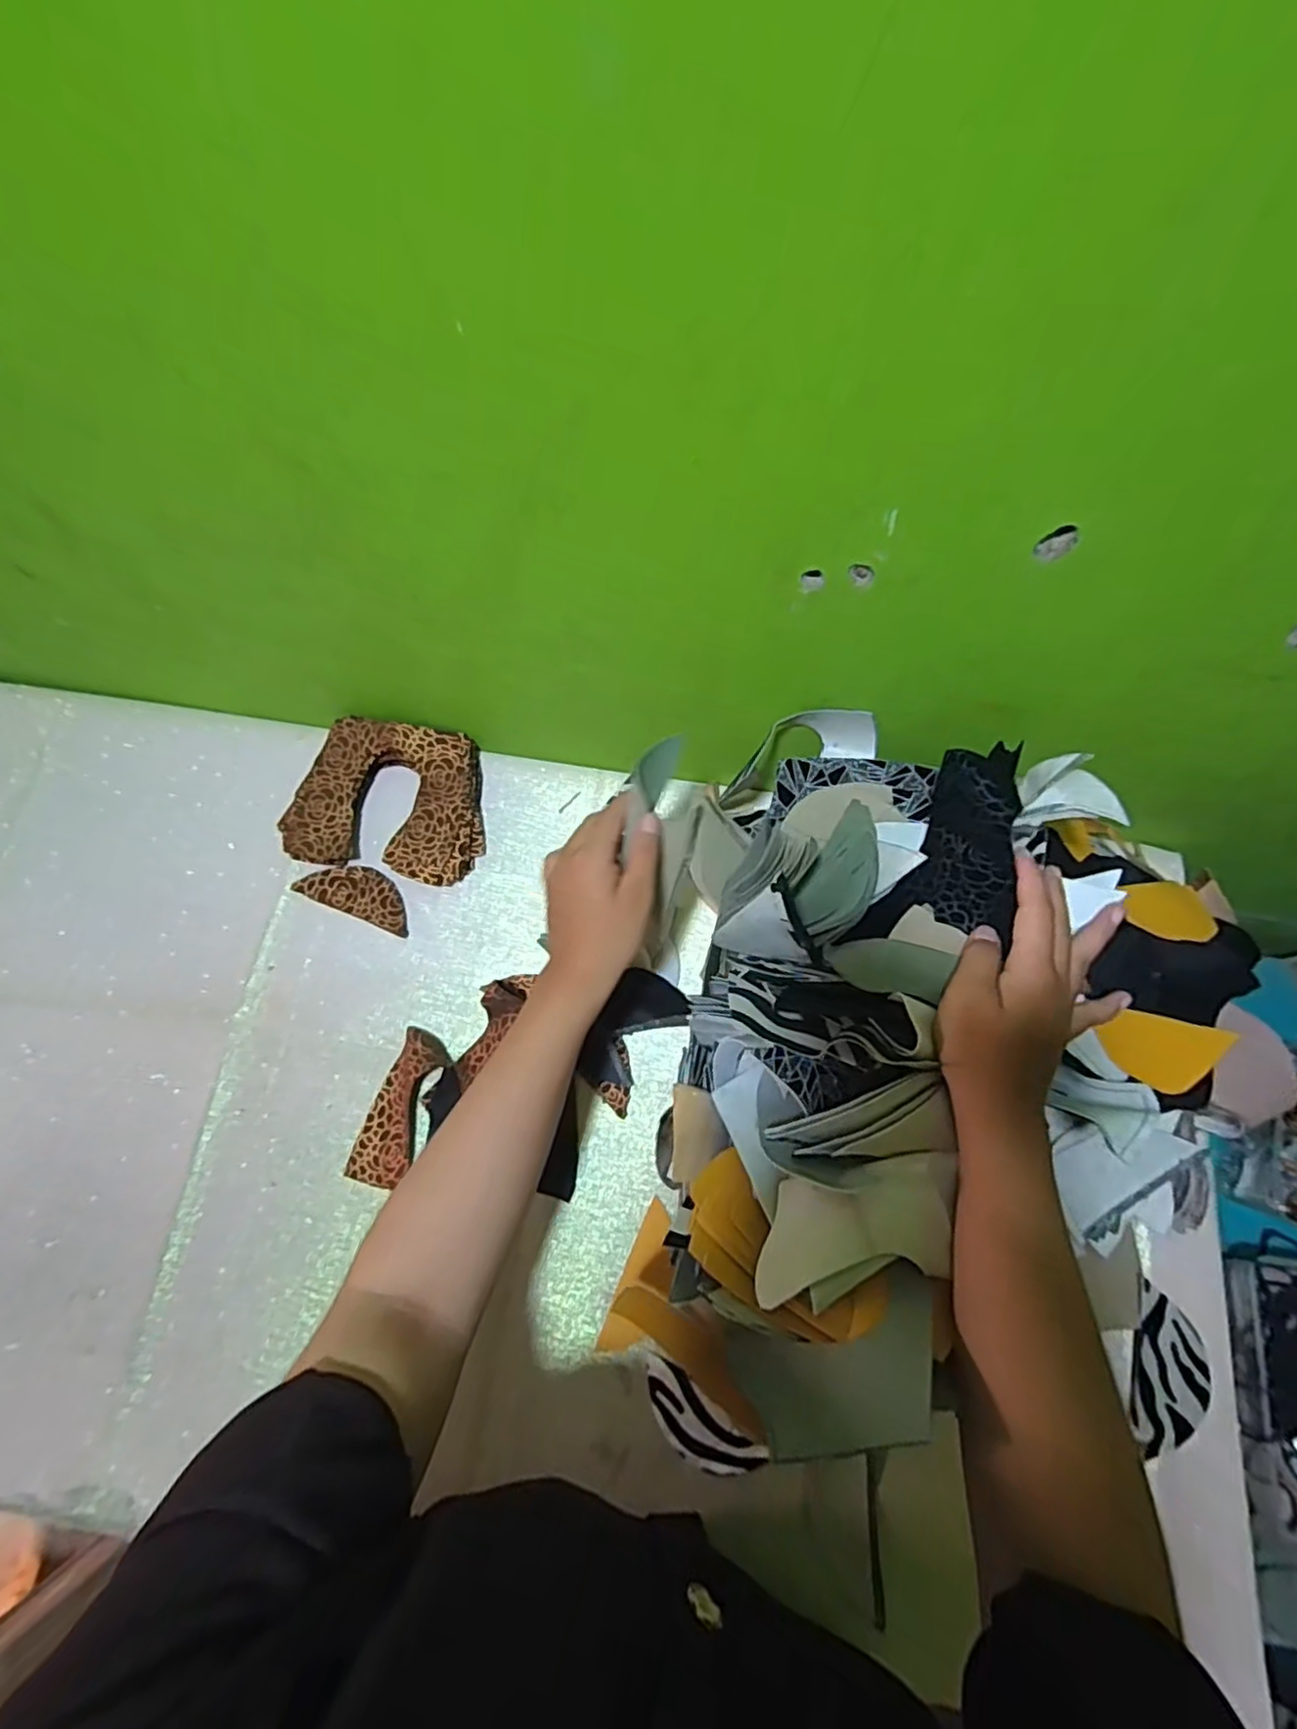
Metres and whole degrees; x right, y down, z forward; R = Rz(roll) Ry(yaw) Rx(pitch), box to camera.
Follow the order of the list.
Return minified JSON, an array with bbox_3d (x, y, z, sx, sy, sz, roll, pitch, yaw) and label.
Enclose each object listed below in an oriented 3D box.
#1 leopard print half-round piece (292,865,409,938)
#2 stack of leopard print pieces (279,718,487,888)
[{"bbox_3d":[-0.251,0.024,0.578,0.102,0.005,0.044,21,72,6],"label":"leopard print half-round piece"},{"bbox_3d":[-0.233,-0.057,0.589,0.176,0.035,0.136,8,71,1],"label":"stack of leopard print pieces"}]

